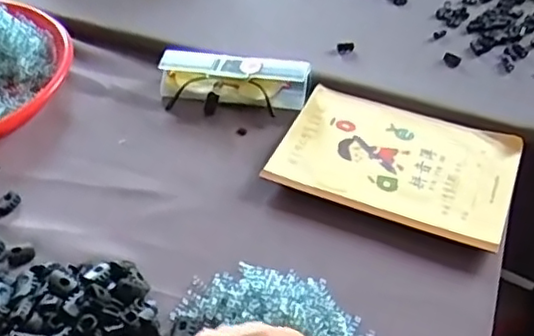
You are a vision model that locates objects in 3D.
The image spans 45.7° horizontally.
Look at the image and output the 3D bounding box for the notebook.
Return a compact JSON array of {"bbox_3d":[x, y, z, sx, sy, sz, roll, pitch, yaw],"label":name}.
[{"bbox_3d":[0.118,-0.009,0.577,0.204,0.005,0.137,17,48,17],"label":"notebook"}]

